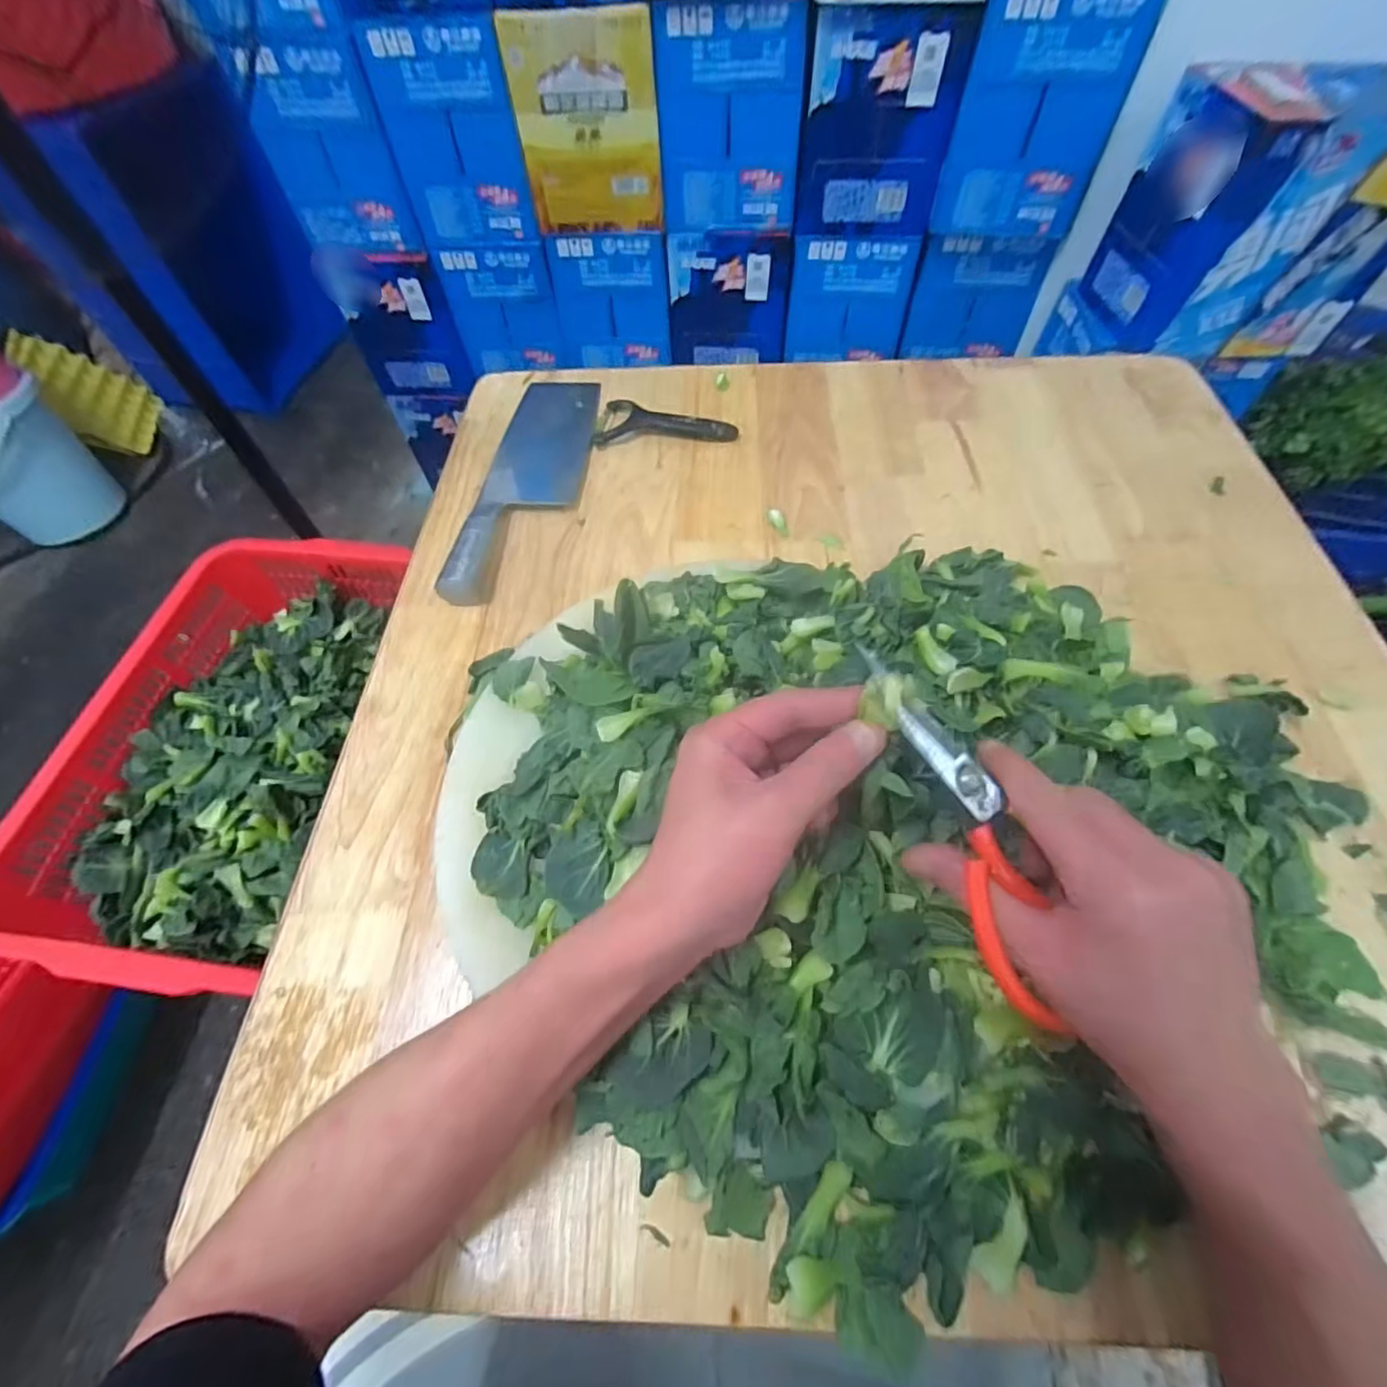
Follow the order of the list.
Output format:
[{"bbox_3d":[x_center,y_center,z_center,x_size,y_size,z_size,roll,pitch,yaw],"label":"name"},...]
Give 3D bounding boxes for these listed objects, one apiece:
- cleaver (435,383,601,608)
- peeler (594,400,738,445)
[{"bbox_3d":[-0.153,-0.212,0.588,0.091,0.025,0.317,3,59,6],"label":"cleaver"},{"bbox_3d":[-0.028,-0.280,0.624,0.140,0.021,0.058,-2,58,3],"label":"peeler"}]

